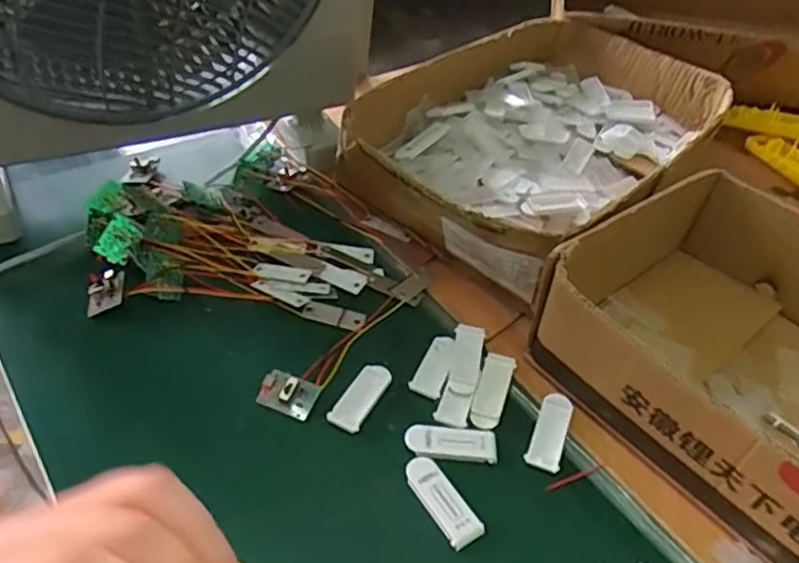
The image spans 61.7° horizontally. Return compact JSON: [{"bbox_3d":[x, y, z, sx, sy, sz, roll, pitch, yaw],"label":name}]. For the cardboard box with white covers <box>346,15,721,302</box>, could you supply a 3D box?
[{"bbox_3d":[0.140,-0.137,0.602,0.216,0.093,0.375,34,48,23],"label":"cardboard box with white covers"}]

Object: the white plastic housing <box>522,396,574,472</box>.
[{"bbox_3d":[0.099,0.097,0.437,0.020,0.006,0.055,20,44,11],"label":"white plastic housing"}]

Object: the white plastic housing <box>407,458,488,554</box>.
[{"bbox_3d":[0.025,0.128,0.394,0.023,0.006,0.057,-21,51,-29],"label":"white plastic housing"}]

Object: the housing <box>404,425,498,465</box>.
[{"bbox_3d":[0.033,0.101,0.423,0.057,0.004,0.022,5,43,-5],"label":"housing"}]

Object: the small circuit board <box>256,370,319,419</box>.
[{"bbox_3d":[-0.073,0.073,0.436,0.037,0.011,0.025,14,43,5],"label":"small circuit board"}]

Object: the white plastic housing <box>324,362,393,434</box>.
[{"bbox_3d":[-0.024,0.075,0.444,0.022,0.006,0.057,26,45,17],"label":"white plastic housing"}]

